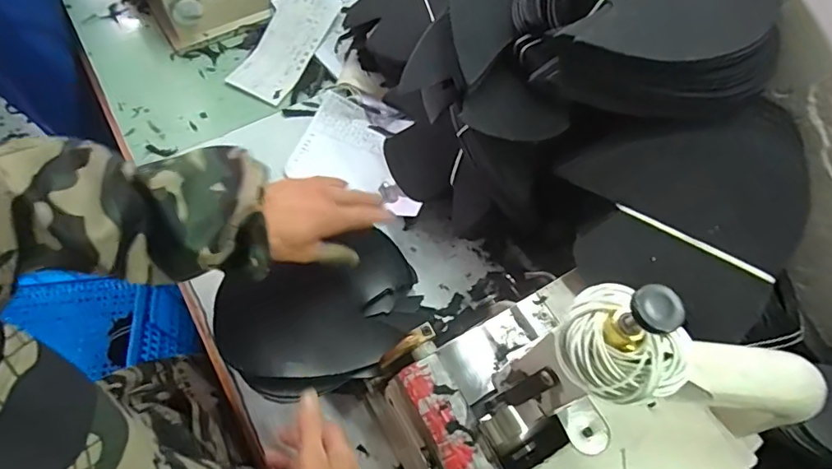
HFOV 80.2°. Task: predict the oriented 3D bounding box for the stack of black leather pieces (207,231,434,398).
[{"bbox_3d":[-0.096,0.085,0.510,0.201,0.023,0.141,-20,65,-11],"label":"stack of black leather pieces"}]

